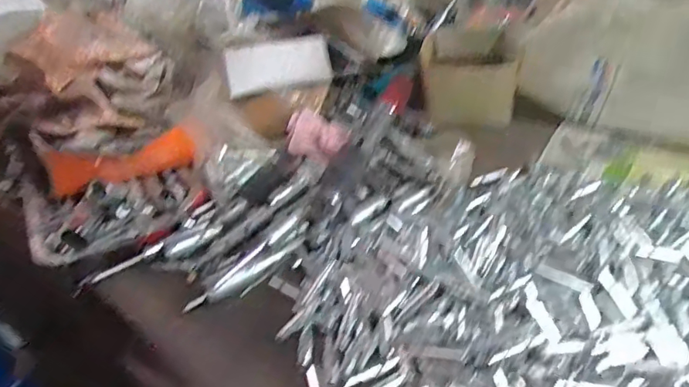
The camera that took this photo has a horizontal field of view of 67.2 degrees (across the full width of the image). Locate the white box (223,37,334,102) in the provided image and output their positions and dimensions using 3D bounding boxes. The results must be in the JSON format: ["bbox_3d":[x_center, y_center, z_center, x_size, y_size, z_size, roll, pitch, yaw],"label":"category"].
[{"bbox_3d":[-0.084,-0.174,0.702,0.171,0.061,0.016,-21,39,-39],"label":"white box"}]

